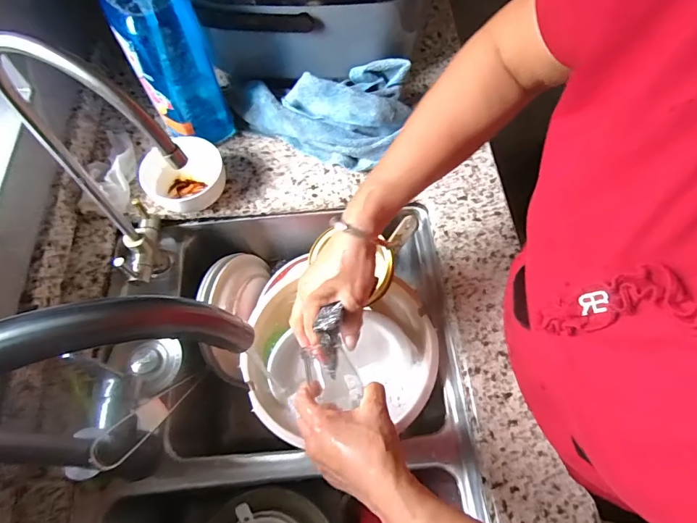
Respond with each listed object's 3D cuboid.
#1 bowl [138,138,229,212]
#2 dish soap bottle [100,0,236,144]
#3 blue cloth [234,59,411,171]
[{"bbox_3d":[-0.218,-0.111,0.567,0.101,0.051,0.094,0,65,0],"label":"bowl"},{"bbox_3d":[-0.215,-0.252,0.501,0.090,0.289,0.070,-22,67,-10],"label":"dish soap bottle"},{"bbox_3d":[-0.032,-0.232,0.597,0.228,0.097,0.138,25,67,11],"label":"blue cloth"}]

